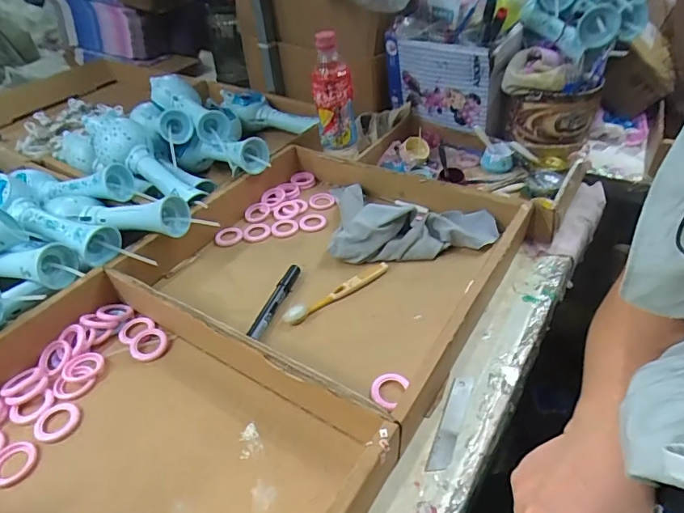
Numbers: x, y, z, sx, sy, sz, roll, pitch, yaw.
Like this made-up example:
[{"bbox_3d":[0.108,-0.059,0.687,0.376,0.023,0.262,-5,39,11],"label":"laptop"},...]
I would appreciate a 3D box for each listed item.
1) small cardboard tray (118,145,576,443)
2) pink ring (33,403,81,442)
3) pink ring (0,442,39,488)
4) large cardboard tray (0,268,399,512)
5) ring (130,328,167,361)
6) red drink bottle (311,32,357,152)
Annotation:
[{"bbox_3d":[-0.001,-0.018,0.552,0.392,0.057,0.392,25,46,27],"label":"small cardboard tray"},{"bbox_3d":[-0.259,0.149,0.412,0.039,0.004,0.037,-1,40,0],"label":"pink ring"},{"bbox_3d":[-0.279,0.175,0.384,0.038,0.004,0.037,-1,40,0],"label":"pink ring"},{"bbox_3d":[-0.201,0.175,0.333,0.368,0.067,0.340,23,46,26],"label":"large cardboard tray"},{"bbox_3d":[-0.202,0.090,0.471,0.037,0.007,0.034,-1,40,0],"label":"ring"},{"bbox_3d":[-0.010,-0.249,0.694,0.066,0.164,0.055,-3,40,2],"label":"red drink bottle"}]

